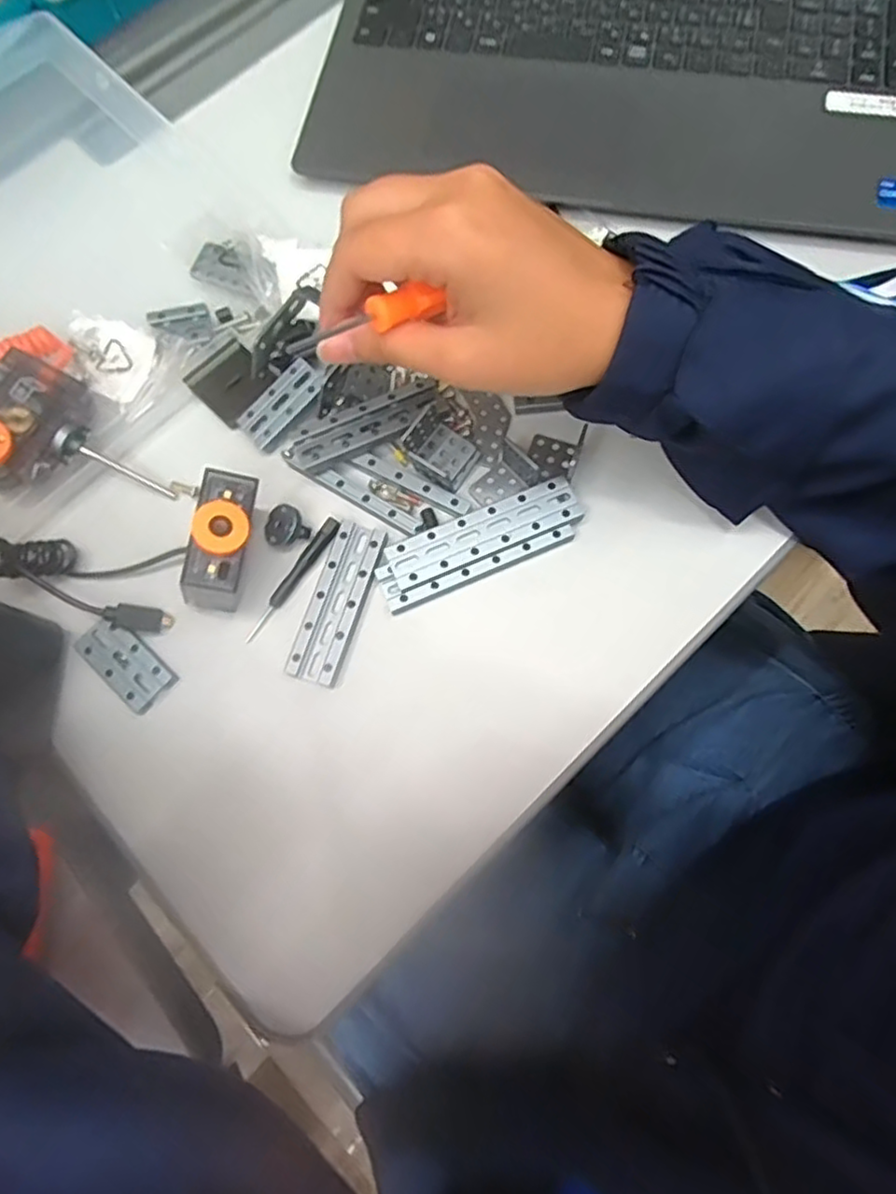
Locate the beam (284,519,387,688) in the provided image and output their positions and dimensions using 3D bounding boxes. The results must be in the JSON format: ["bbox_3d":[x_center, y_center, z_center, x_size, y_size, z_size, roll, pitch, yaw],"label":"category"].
[{"bbox_3d":[-0.052,0.002,0.310,0.024,0.006,0.079,17,75,8],"label":"beam"}]

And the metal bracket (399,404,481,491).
[{"bbox_3d":[-0.003,-0.076,0.321,0.033,0.019,0.023,41,79,14],"label":"metal bracket"}]

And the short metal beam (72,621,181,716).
[{"bbox_3d":[-0.154,0.031,0.309,0.048,0.006,0.024,41,79,14],"label":"short metal beam"}]

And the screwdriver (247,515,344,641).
[{"bbox_3d":[-0.076,-0.009,0.317,0.008,0.006,0.071,32,77,12],"label":"screwdriver"}]

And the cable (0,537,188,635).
[{"bbox_3d":[-0.172,-0.017,0.311,0.083,0.026,0.046,17,75,8],"label":"cable"}]

